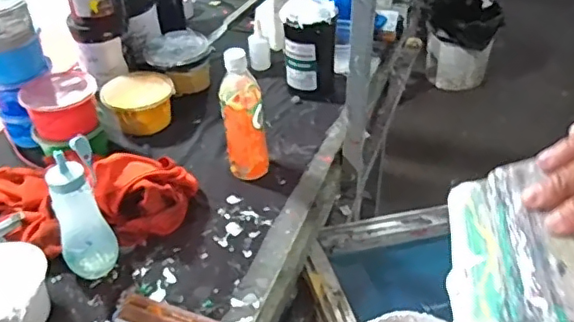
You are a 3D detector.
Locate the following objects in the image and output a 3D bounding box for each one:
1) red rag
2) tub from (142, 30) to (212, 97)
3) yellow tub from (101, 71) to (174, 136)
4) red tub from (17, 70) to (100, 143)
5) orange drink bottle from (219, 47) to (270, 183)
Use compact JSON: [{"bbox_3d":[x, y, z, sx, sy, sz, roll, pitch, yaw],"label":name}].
[{"bbox_3d":[-0.201,0.036,0.835,0.109,0.108,0.147,9,39,11],"label":"red rag"},{"bbox_3d":[-0.214,-0.195,1.134,0.127,0.064,0.150,-11,39,-14],"label":"tub"},{"bbox_3d":[-0.265,-0.102,1.037,0.129,0.061,0.101,-15,40,-18],"label":"yellow tub"},{"bbox_3d":[-0.369,-0.092,0.934,0.116,0.067,0.106,-22,43,-26],"label":"red tub"},{"bbox_3d":[-0.066,-0.065,0.884,0.068,0.213,0.055,-7,39,-9],"label":"orange drink bottle"}]

